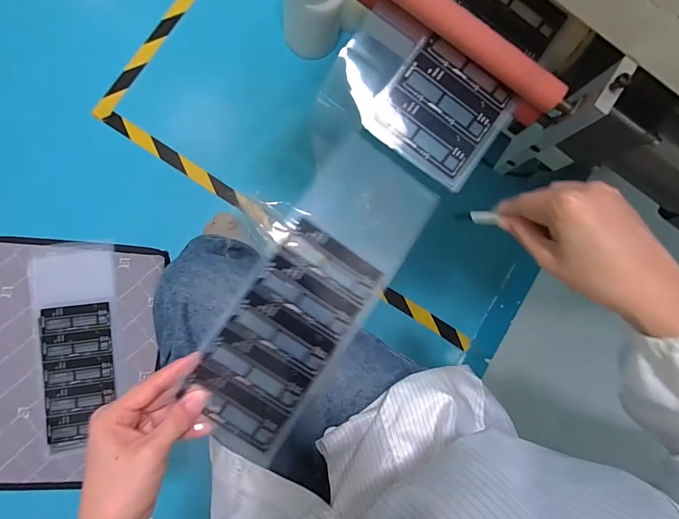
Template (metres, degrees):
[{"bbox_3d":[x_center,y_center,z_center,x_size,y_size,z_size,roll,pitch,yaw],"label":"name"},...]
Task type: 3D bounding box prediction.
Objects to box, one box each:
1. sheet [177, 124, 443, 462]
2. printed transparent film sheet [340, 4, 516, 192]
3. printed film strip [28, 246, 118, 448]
[{"bbox_3d":[-0.024,0.031,0.333,0.092,0.007,0.267,33,87,-9],"label":"sheet"},{"bbox_3d":[0.068,-0.139,0.344,0.147,0.007,0.093,34,92,-2],"label":"printed transparent film sheet"},{"bbox_3d":[-0.357,0.115,0.547,0.104,0.010,0.269,-7,86,-7],"label":"printed film strip"}]

